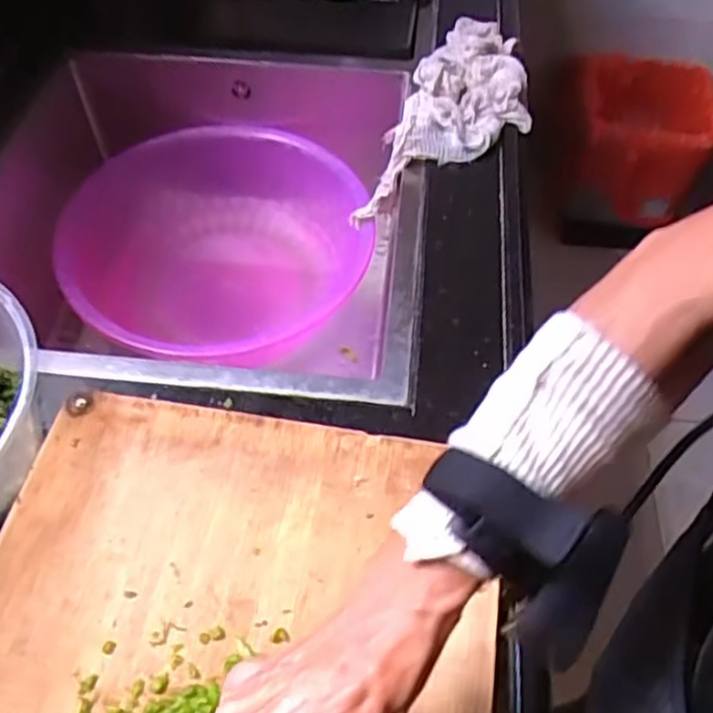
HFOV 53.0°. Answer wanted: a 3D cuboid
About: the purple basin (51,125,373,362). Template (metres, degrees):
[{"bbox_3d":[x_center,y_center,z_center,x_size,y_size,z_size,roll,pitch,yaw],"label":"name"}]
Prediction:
[{"bbox_3d":[-0.152,-0.103,0.868,0.310,0.161,0.338,0,54,-1],"label":"purple basin"}]

